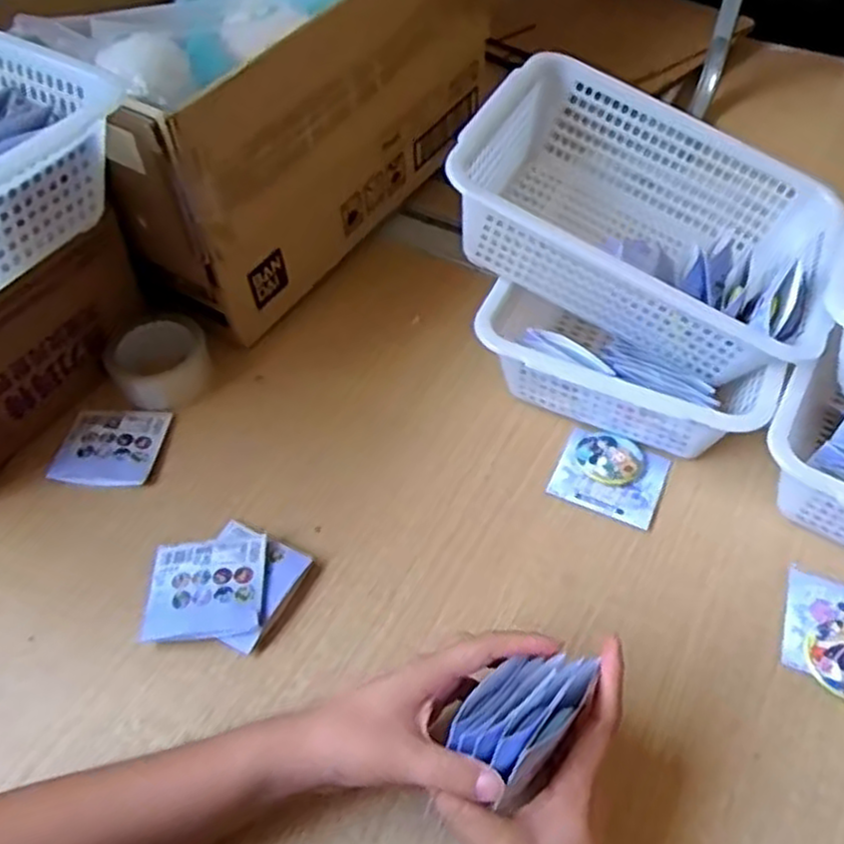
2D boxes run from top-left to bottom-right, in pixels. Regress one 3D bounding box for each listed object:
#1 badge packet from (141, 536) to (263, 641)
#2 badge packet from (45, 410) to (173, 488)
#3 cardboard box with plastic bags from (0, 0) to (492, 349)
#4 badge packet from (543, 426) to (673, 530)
[{"bbox_3d":[-0.168,0.128,0.576,0.090,0.009,0.081,-4,48,3],"label":"badge packet"},{"bbox_3d":[-0.285,0.022,0.680,0.084,0.015,0.086,5,50,3],"label":"badge packet"},{"bbox_3d":[-0.149,-0.357,0.784,0.247,0.263,0.525,26,55,19],"label":"cardboard box with plastic bags"},{"bbox_3d":[0.168,0.046,0.659,0.090,0.009,0.079,21,53,15],"label":"badge packet"}]

